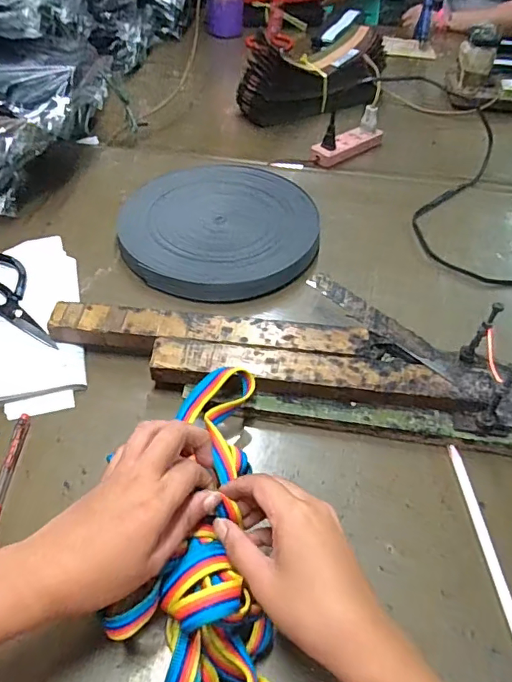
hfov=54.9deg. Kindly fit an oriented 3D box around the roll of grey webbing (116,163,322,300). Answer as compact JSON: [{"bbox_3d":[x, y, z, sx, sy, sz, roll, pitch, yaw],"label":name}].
[{"bbox_3d":[-0.045,-0.151,0.650,0.246,0.031,0.249,2,52,-2],"label":"roll of grey webbing"}]

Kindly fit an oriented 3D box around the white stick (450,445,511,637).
[{"bbox_3d":[0.191,0.163,0.410,0.011,0.008,0.163,0,52,-3],"label":"white stick"}]

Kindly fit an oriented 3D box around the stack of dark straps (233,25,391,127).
[{"bbox_3d":[0.115,-0.502,0.924,0.288,0.124,0.115,-25,54,-23],"label":"stack of dark straps"}]

